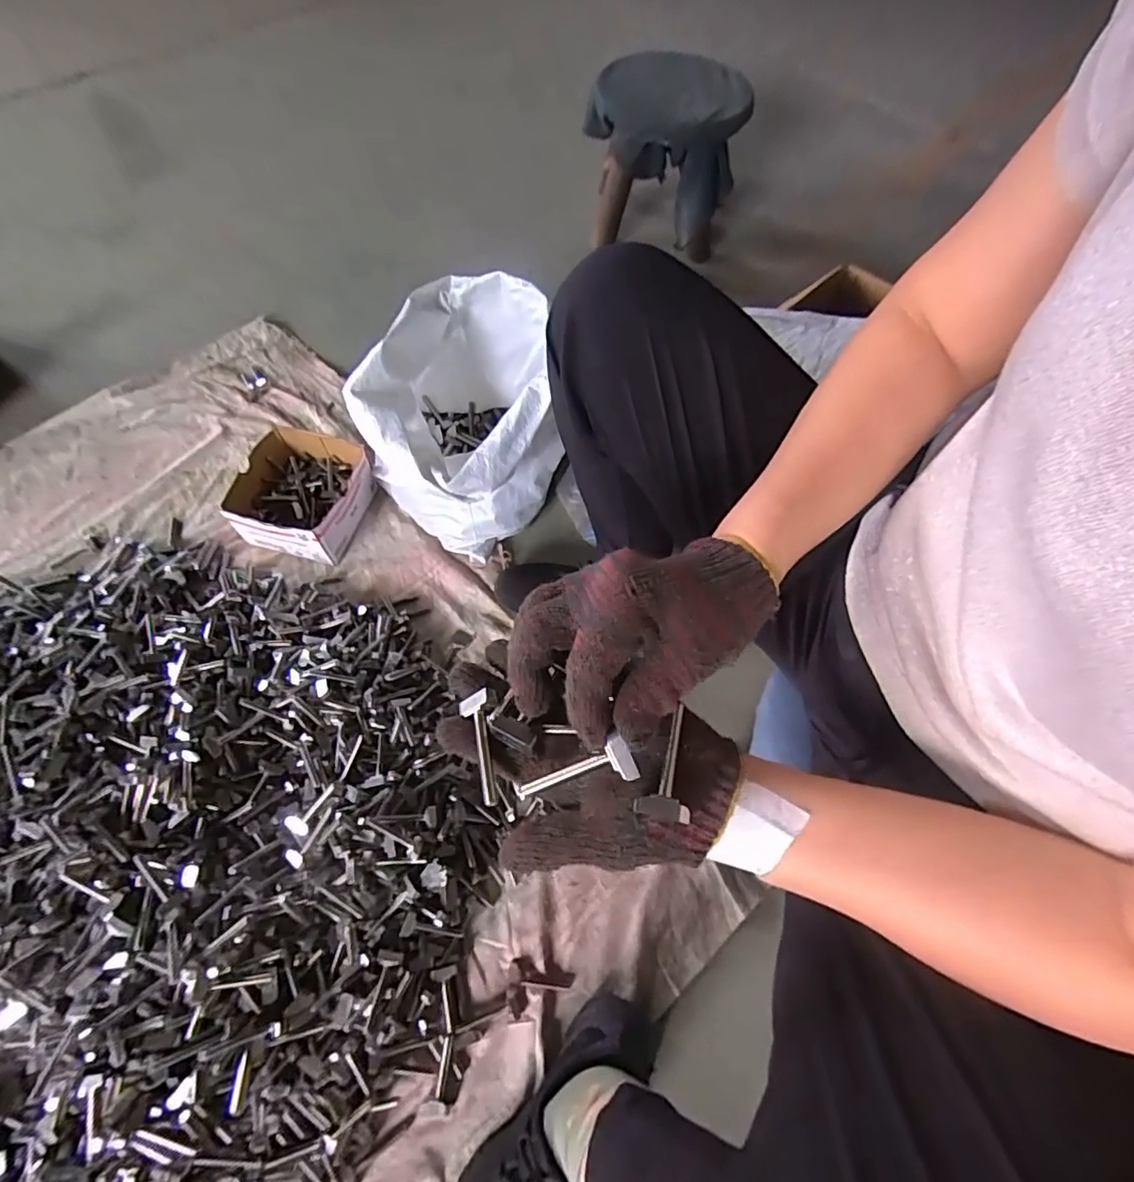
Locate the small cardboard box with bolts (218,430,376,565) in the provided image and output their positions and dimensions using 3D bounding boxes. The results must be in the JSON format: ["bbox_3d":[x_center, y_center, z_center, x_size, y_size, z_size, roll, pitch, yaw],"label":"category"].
[{"bbox_3d":[-0.347,-0.128,0.739,0.154,0.074,0.154,16,64,7],"label":"small cardboard box with bolts"}]

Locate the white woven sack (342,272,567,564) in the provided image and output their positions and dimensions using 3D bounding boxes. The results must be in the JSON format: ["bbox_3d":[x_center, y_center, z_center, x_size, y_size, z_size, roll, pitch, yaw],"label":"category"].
[{"bbox_3d":[-0.126,-0.192,0.677,0.233,0.245,0.261,-6,64,-4],"label":"white woven sack"}]

